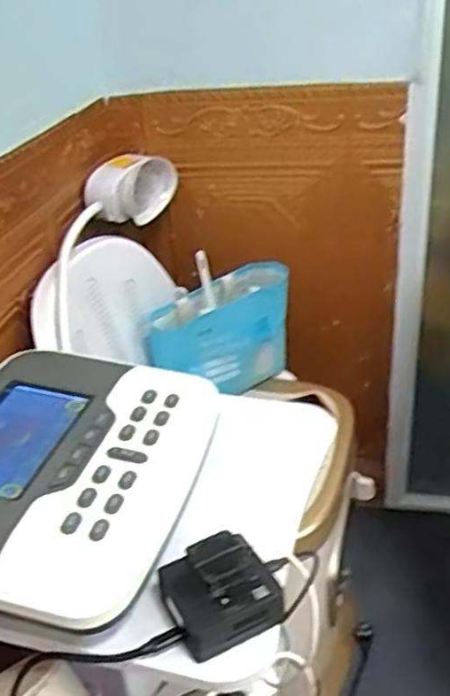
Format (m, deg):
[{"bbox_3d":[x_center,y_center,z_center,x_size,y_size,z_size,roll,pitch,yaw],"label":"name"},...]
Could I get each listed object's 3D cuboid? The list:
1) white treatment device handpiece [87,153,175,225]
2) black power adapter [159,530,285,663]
[{"bbox_3d":[-0.178,-0.275,1.260,0.101,0.094,0.208,8,33,21],"label":"white treatment device handpiece"},{"bbox_3d":[-0.006,0.184,0.534,0.075,0.040,0.073,-18,33,-21],"label":"black power adapter"}]

